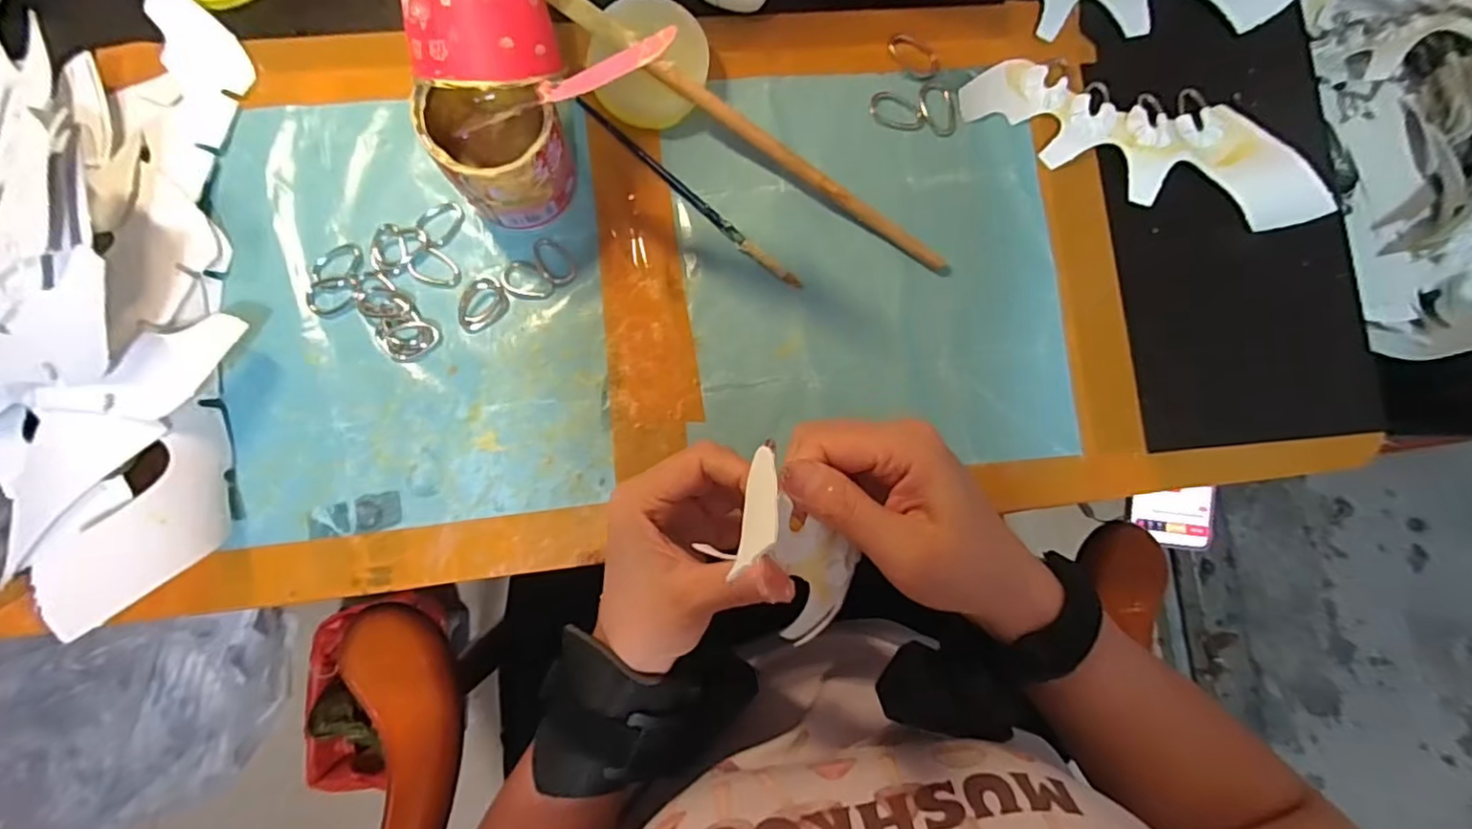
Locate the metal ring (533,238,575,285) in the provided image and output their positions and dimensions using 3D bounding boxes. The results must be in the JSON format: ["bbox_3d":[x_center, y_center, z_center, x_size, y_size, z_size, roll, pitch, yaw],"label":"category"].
[{"bbox_3d":[-0.105,-0.088,0.357,0.018,0.004,0.031,-31,90,-7],"label":"metal ring"}]

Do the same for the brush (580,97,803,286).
[{"bbox_3d":[-0.028,-0.129,0.365,0.165,0.004,0.009,40,84,-2],"label":"brush"}]

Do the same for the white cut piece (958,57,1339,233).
[{"bbox_3d":[0.257,-0.176,0.387,0.229,0.031,0.070,11,85,-5],"label":"white cut piece"}]

